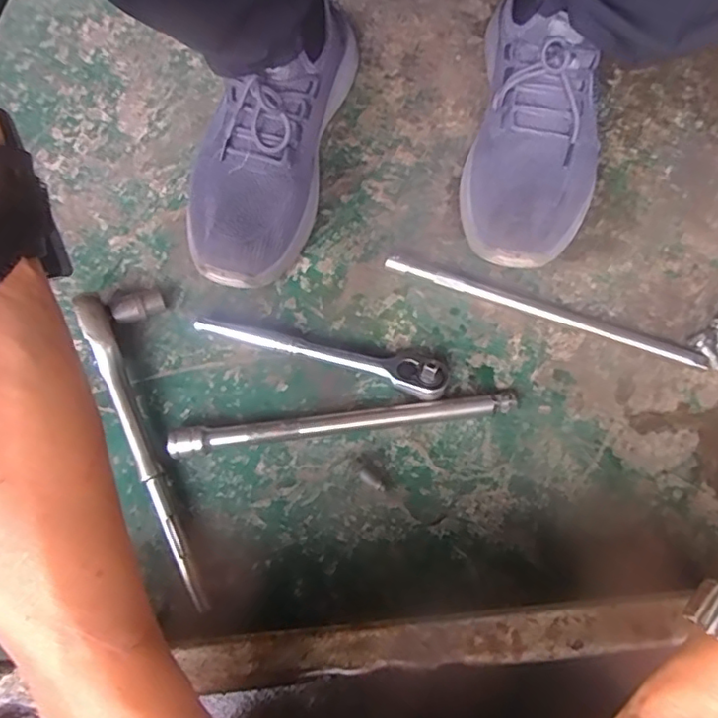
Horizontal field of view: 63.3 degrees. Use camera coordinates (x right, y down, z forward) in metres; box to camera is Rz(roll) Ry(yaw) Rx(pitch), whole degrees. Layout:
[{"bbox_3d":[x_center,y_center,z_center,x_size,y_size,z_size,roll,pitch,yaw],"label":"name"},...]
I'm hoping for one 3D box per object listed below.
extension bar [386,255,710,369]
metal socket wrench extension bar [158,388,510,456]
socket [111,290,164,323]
[{"bbox_3d":[0.142,-0.039,0.452,0.247,0.016,0.015,18,73,7],"label":"extension bar"},{"bbox_3d":[-0.010,0.046,0.424,0.250,0.018,0.018,-8,72,-2],"label":"metal socket wrench extension bar"},{"bbox_3d":[-0.170,-0.040,0.452,0.037,0.020,0.022,-12,72,-3],"label":"socket"}]

